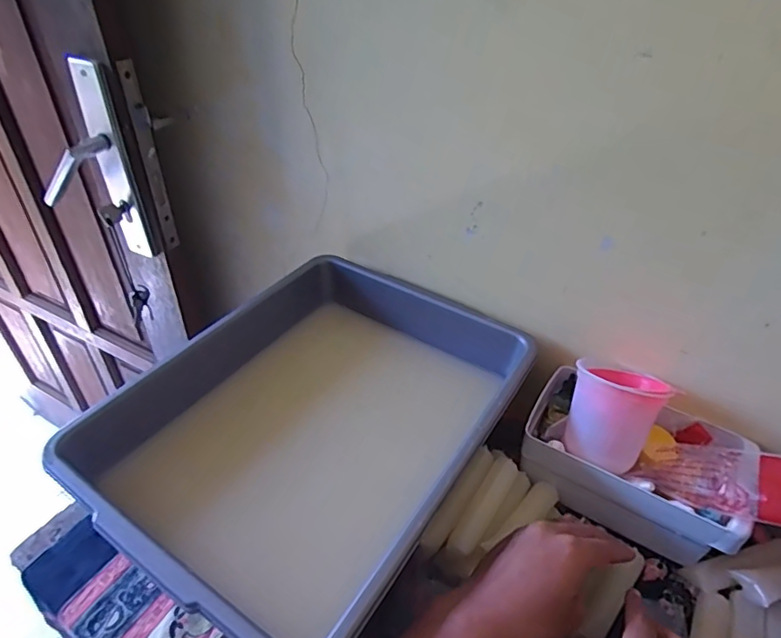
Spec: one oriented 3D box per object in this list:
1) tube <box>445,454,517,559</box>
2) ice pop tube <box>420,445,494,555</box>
[{"bbox_3d":[0.087,0.172,0.473,0.024,0.025,0.109,23,44,26],"label":"tube"},{"bbox_3d":[0.065,0.163,0.472,0.018,0.021,0.111,24,44,26],"label":"ice pop tube"}]

